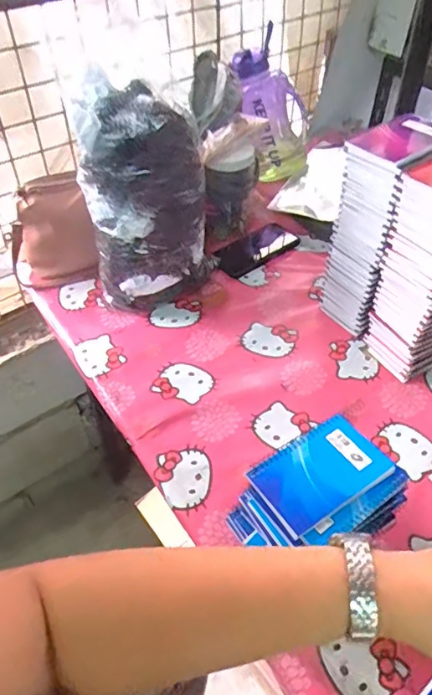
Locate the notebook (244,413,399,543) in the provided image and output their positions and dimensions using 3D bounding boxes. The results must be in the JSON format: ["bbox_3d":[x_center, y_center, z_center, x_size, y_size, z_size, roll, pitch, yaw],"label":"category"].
[{"bbox_3d":[0.107,0.127,0.535,0.132,0.012,0.082,-25,51,-21],"label":"notebook"}]

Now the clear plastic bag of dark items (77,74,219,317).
[{"bbox_3d":[-0.100,-0.206,0.772,0.170,0.325,0.103,-7,47,-6],"label":"clear plastic bag of dark items"}]

